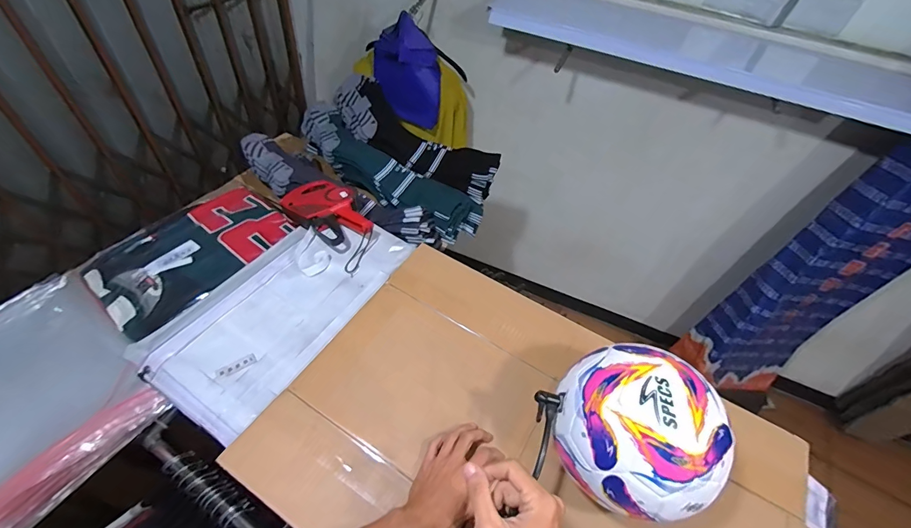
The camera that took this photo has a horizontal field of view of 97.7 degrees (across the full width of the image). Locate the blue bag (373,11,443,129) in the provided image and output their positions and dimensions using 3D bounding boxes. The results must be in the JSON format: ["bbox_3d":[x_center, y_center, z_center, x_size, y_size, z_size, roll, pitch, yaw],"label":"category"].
[{"bbox_3d":[-0.167,-0.642,1.356,0.226,0.340,0.059,12,49,4],"label":"blue bag"}]

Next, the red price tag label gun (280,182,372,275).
[{"bbox_3d":[-0.262,-0.099,0.854,0.239,0.057,0.126,34,54,21],"label":"red price tag label gun"}]

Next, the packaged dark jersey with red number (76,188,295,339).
[{"bbox_3d":[-0.546,-0.026,0.843,0.279,0.053,0.369,30,53,19],"label":"packaged dark jersey with red number"}]

